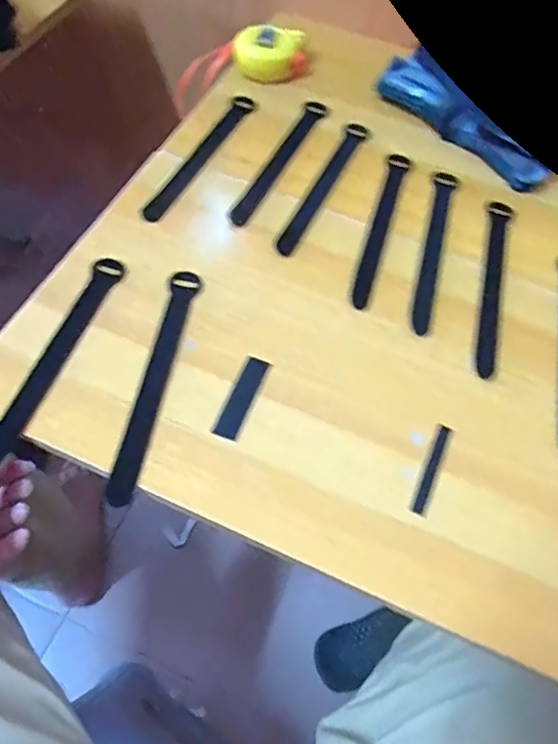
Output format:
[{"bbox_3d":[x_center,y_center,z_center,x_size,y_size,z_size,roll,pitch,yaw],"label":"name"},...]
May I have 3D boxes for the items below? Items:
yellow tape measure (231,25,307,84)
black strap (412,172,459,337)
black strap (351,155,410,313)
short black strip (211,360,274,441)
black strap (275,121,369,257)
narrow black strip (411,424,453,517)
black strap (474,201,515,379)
[{"bbox_3d":[-0.010,-0.342,0.603,0.074,0.032,0.058,-7,61,-8],"label":"yellow tape measure"},{"bbox_3d":[0.138,-0.115,0.496,0.020,0.004,0.199,17,61,6],"label":"black strap"},{"bbox_3d":[0.094,-0.134,0.507,0.019,0.004,0.194,16,60,5],"label":"black strap"},{"bbox_3d":[-0.026,0.019,0.413,0.019,0.005,0.070,21,61,8],"label":"short black strip"},{"bbox_3d":[0.044,-0.178,0.532,0.020,0.005,0.193,23,61,10],"label":"black strap"},{"bbox_3d":[0.108,0.068,0.392,0.010,0.004,0.070,24,62,10],"label":"narrow black strip"},{"bbox_3d":[0.185,-0.078,0.476,0.019,0.004,0.190,14,60,5],"label":"black strap"}]

